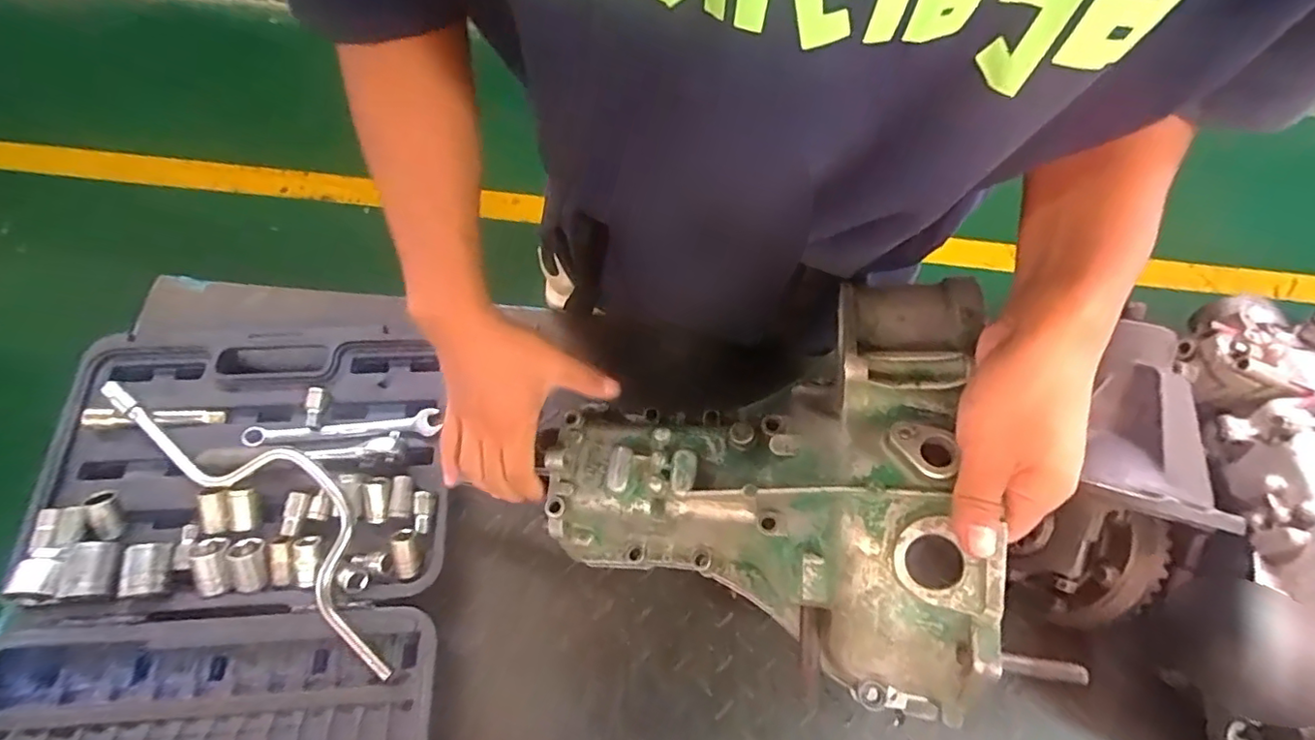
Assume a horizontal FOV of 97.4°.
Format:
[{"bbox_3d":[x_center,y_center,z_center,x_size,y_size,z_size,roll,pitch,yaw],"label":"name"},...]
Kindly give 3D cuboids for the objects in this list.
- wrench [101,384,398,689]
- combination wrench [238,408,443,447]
[{"bbox_3d":[-0.371,0.118,0.551,0.400,0.032,0.090,38,71,12],"label":"wrench"},{"bbox_3d":[-0.326,0.061,0.595,0.195,0.012,0.028,-3,68,-5],"label":"combination wrench"}]

